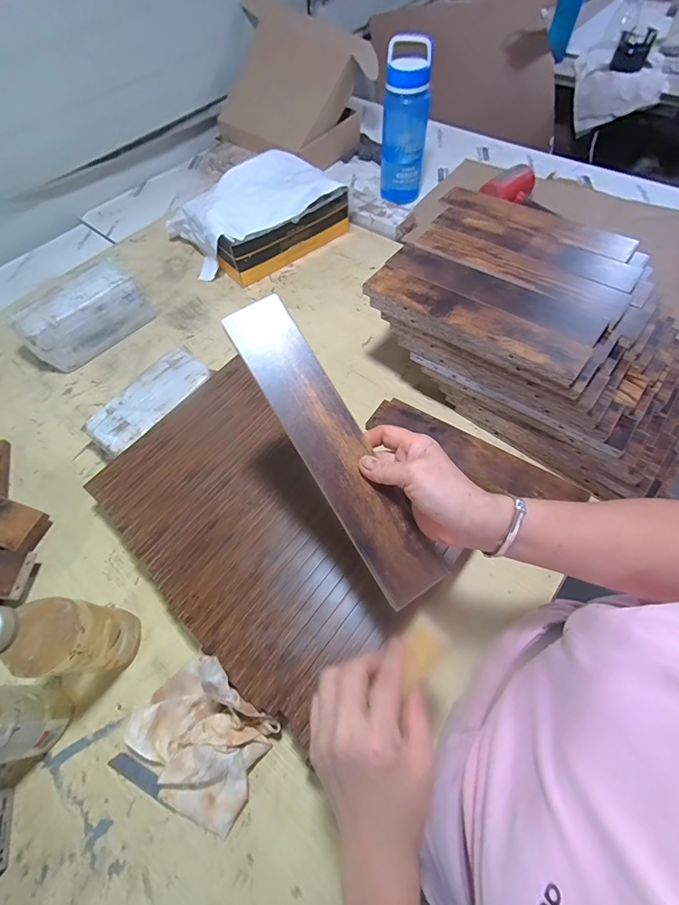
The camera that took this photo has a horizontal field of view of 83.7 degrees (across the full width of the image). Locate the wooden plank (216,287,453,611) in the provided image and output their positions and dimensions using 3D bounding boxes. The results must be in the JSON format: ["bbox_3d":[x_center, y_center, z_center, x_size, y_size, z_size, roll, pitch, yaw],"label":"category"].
[{"bbox_3d":[-0.005,-0.007,0.351,0.057,0.007,0.307,-31,87,-14],"label":"wooden plank"}]

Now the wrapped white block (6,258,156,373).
[{"bbox_3d":[-0.486,-0.261,0.730,0.093,0.106,0.216,39,69,22],"label":"wrapped white block"}]

